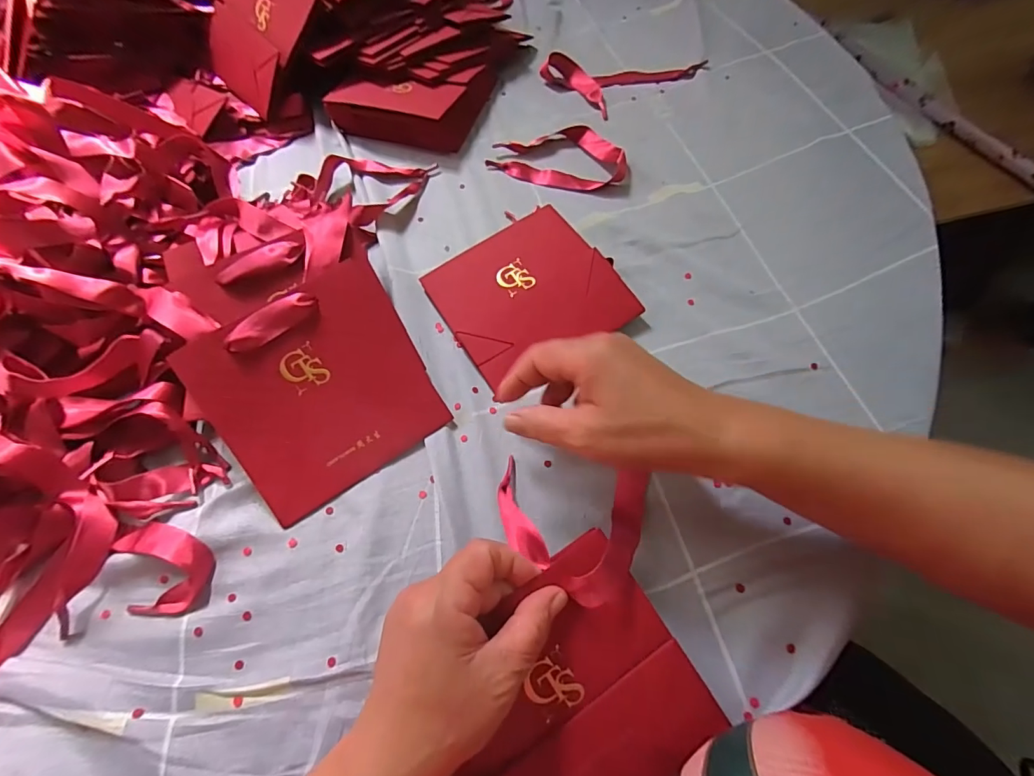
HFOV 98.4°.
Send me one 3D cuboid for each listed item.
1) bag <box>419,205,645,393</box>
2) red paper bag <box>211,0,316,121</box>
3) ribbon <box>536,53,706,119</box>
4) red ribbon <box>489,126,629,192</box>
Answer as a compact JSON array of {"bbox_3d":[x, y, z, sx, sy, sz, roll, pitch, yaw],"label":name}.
[{"bbox_3d":[0.007,-0.082,0.374,0.137,0.022,0.137,-31,67,-13],"label":"bag"},{"bbox_3d":[-0.290,-0.398,0.495,0.140,0.010,0.138,45,109,18],"label":"red paper bag"},{"bbox_3d":[0.121,-0.372,0.516,0.148,0.019,0.112,-34,68,-15],"label":"ribbon"},{"bbox_3d":[0.043,-0.240,0.453,0.137,0.018,0.082,14,65,8],"label":"red ribbon"}]

